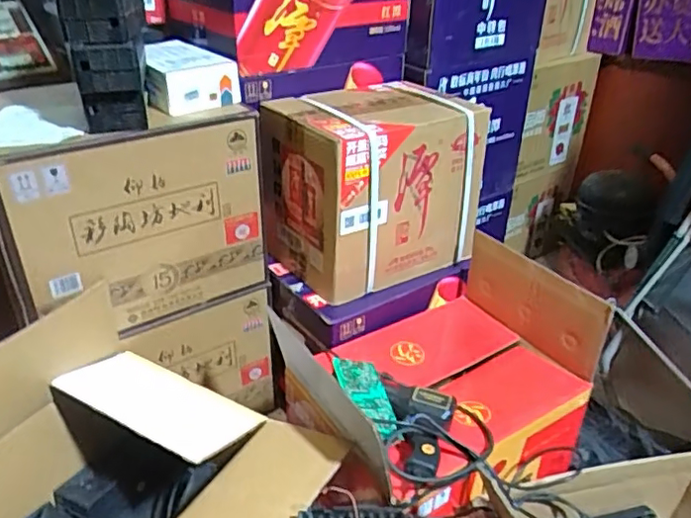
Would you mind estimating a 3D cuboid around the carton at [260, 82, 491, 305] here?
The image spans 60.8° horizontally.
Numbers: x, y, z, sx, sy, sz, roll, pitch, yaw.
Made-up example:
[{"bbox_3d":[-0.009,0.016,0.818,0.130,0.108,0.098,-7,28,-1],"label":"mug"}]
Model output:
[{"bbox_3d":[0.050,-0.127,1.043,0.327,0.286,0.213,-18,36,-28],"label":"carton"}]

